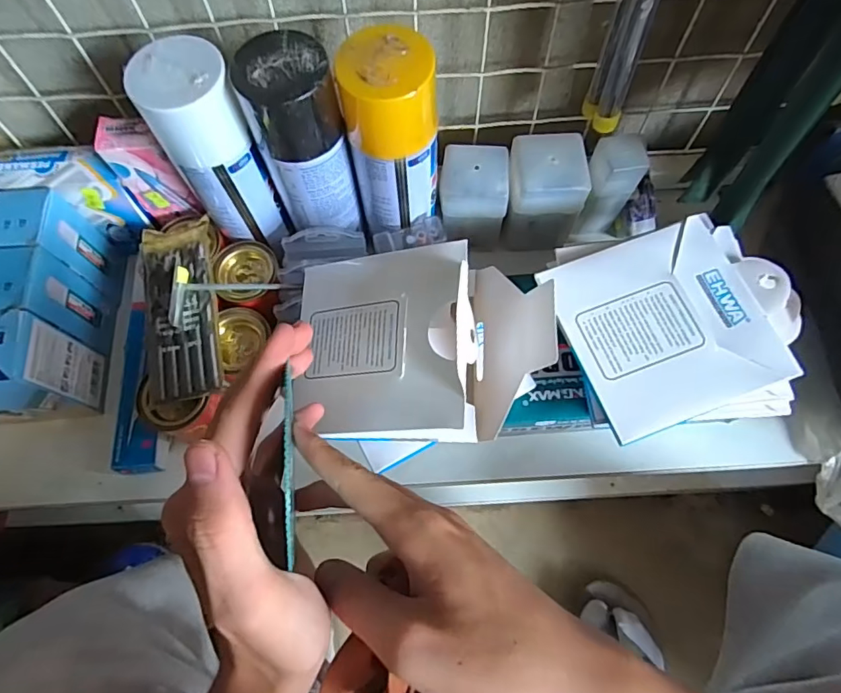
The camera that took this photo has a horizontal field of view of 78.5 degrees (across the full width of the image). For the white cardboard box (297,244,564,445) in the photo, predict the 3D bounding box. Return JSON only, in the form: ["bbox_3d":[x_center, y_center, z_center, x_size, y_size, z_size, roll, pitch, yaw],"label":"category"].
[{"bbox_3d":[-0.002,-0.007,0.349,0.166,0.058,0.133,-2,65,1],"label":"white cardboard box"}]

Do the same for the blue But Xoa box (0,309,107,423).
[{"bbox_3d":[-0.326,0.022,0.403,0.096,0.104,0.058,-8,65,-2],"label":"blue But Xoa box"}]

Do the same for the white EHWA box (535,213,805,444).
[{"bbox_3d":[0.175,-0.020,0.352,0.150,0.016,0.127,-19,65,-7],"label":"white EHWA box"}]

